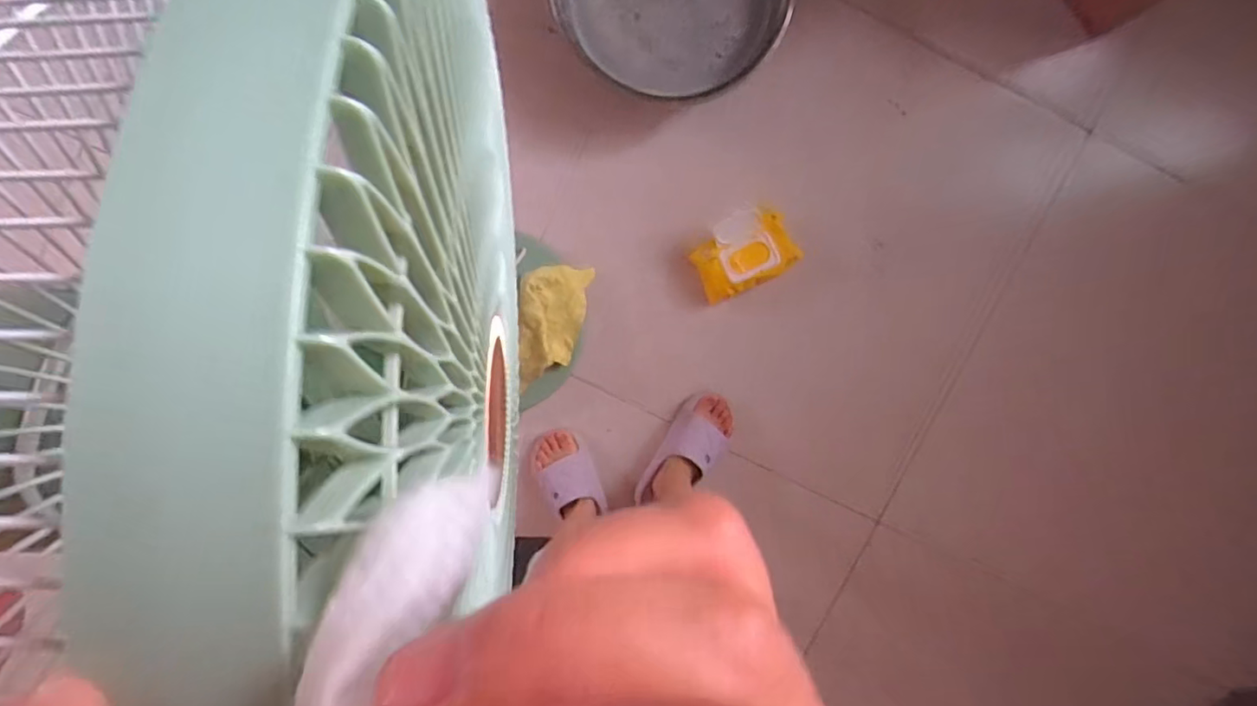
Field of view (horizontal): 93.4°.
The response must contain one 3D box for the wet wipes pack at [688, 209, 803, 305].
[{"bbox_3d":[0.197,-0.174,1.008,0.175,0.048,0.128,-24,96,2],"label":"wet wipes pack"}]

